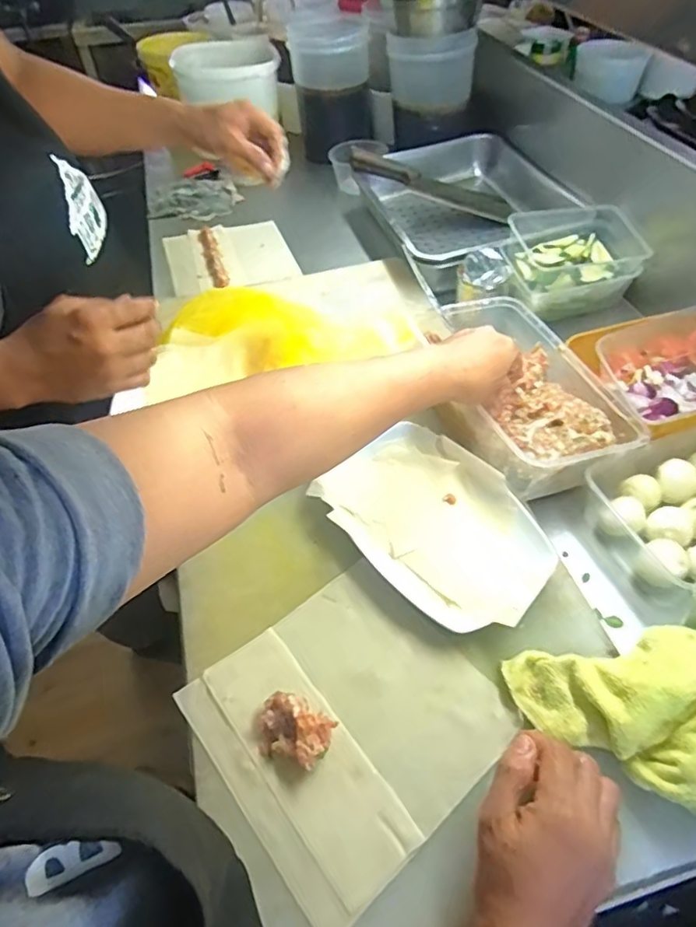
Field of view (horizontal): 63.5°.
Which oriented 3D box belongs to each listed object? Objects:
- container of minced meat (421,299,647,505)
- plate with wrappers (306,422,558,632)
[{"bbox_3d":[0.191,-0.079,0.639,0.171,0.075,0.263,-14,50,-9],"label":"container of minced meat"},{"bbox_3d":[0.086,0.056,0.556,0.158,0.036,0.240,-34,56,-24],"label":"plate with wrappers"}]

